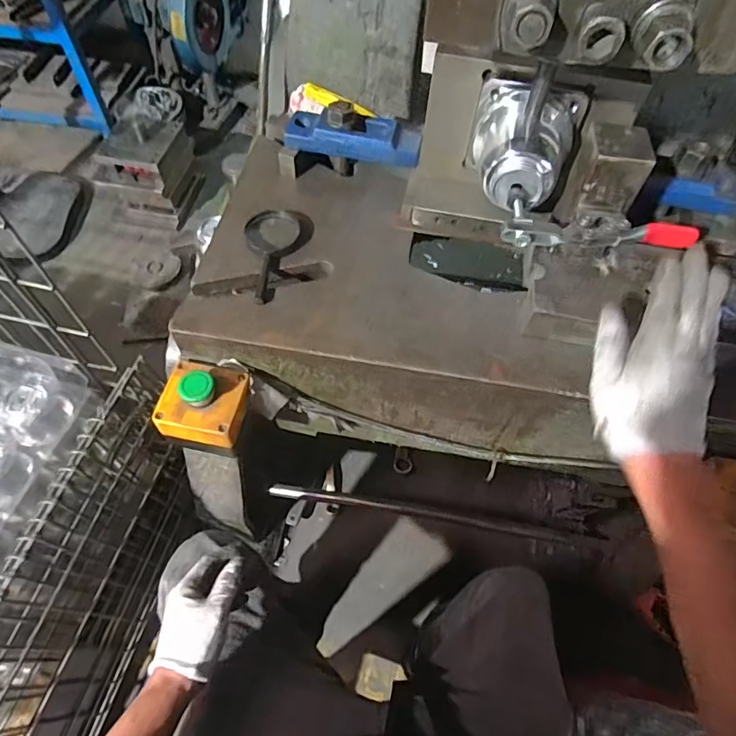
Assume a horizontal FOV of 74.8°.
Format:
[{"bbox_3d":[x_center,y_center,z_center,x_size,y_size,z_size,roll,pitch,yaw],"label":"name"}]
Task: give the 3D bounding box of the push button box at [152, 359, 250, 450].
[{"bbox_3d":[-0.167,0.034,0.488,0.081,0.058,0.087,13,60,5],"label":"push button box"}]

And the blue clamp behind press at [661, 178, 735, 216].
[{"bbox_3d":[0.379,-0.196,0.548,0.079,0.029,0.020,17,60,7],"label":"blue clamp behind press"}]

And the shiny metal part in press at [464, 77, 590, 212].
[{"bbox_3d":[0.143,-0.215,0.456,0.096,0.059,0.120,22,61,10],"label":"shiny metal part in press"}]

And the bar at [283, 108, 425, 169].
[{"bbox_3d":[-0.017,-0.279,0.579,0.160,0.032,0.054,7,60,1],"label":"bar"}]

